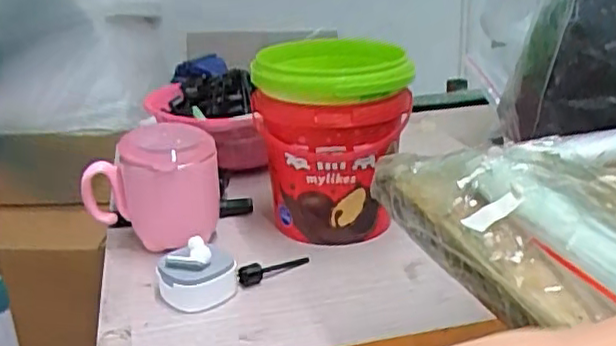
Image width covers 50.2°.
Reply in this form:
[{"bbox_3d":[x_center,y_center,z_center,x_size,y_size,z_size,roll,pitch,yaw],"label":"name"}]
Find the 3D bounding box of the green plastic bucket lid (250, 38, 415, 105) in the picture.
[{"bbox_3d":[0.019,-0.090,0.562,0.134,0.032,0.115,-3,22,-1],"label":"green plastic bucket lid"}]

